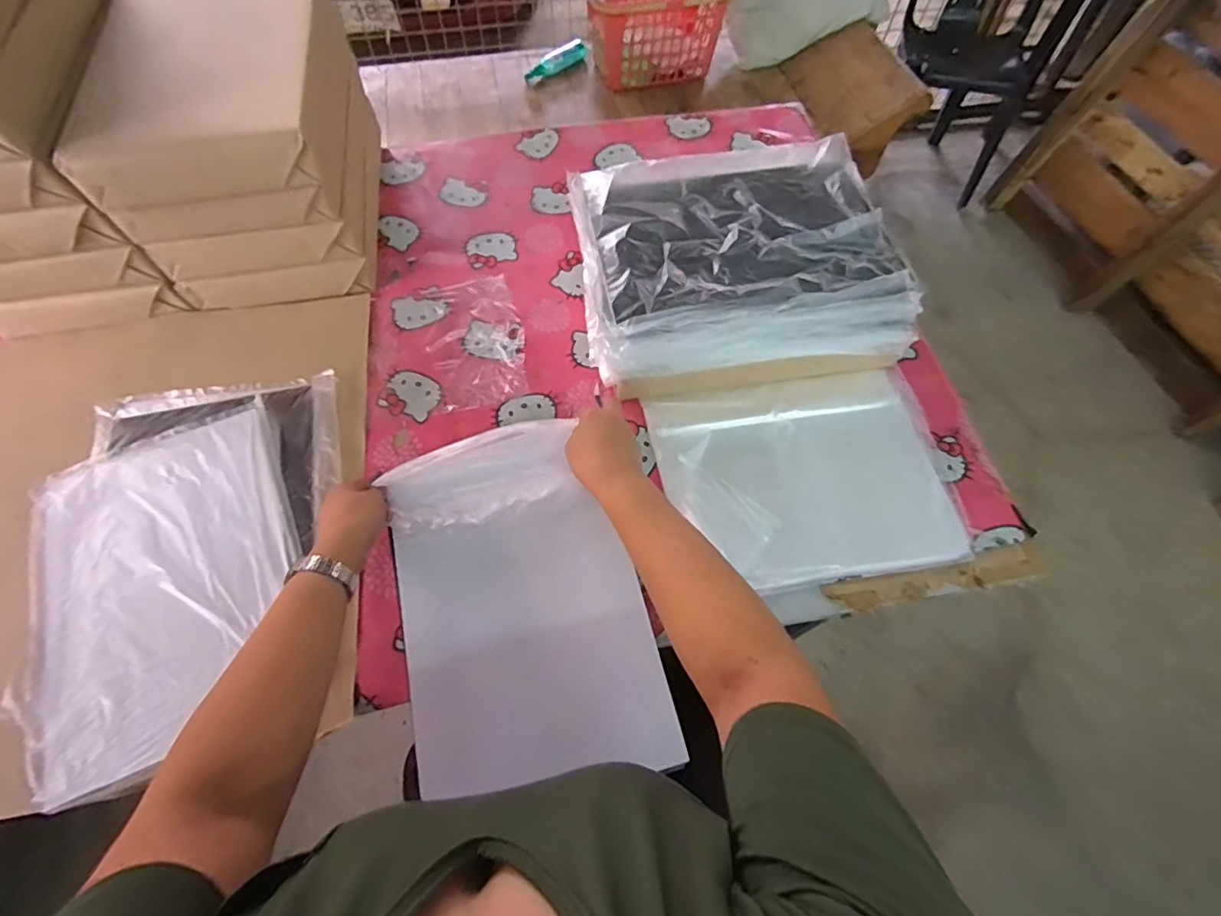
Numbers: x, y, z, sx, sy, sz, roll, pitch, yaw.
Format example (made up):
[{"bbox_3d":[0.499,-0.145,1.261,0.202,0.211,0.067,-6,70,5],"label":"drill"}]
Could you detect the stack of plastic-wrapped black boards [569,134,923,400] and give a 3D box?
[{"bbox_3d":[0.166,-0.261,0.773,0.410,0.133,0.332,-8,63,-5],"label":"stack of plastic-wrapped black boards"}]

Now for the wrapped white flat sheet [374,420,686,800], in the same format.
[{"bbox_3d":[-0.094,0.151,0.593,0.250,0.036,0.357,-13,81,-3],"label":"wrapped white flat sheet"}]

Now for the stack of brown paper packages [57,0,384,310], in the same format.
[{"bbox_3d":[-0.499,-0.449,0.788,0.257,0.274,0.378,-7,63,-4],"label":"stack of brown paper packages"}]

